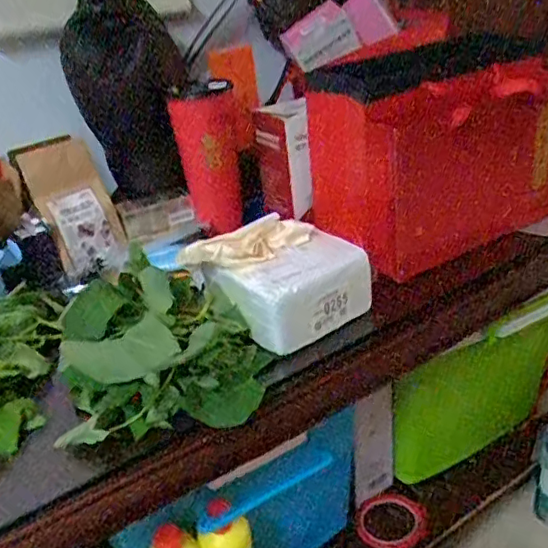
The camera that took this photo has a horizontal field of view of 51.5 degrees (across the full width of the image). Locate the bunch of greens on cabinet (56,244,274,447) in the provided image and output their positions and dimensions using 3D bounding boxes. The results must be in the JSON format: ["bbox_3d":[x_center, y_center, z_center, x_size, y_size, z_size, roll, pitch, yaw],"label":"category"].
[{"bbox_3d":[-0.117,0.064,0.591,0.193,0.123,0.160,-9,29,-4],"label":"bunch of greens on cabinet"}]

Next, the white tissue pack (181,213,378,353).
[{"bbox_3d":[0.010,0.002,0.659,0.157,0.093,0.153,-24,33,-28],"label":"white tissue pack"}]

